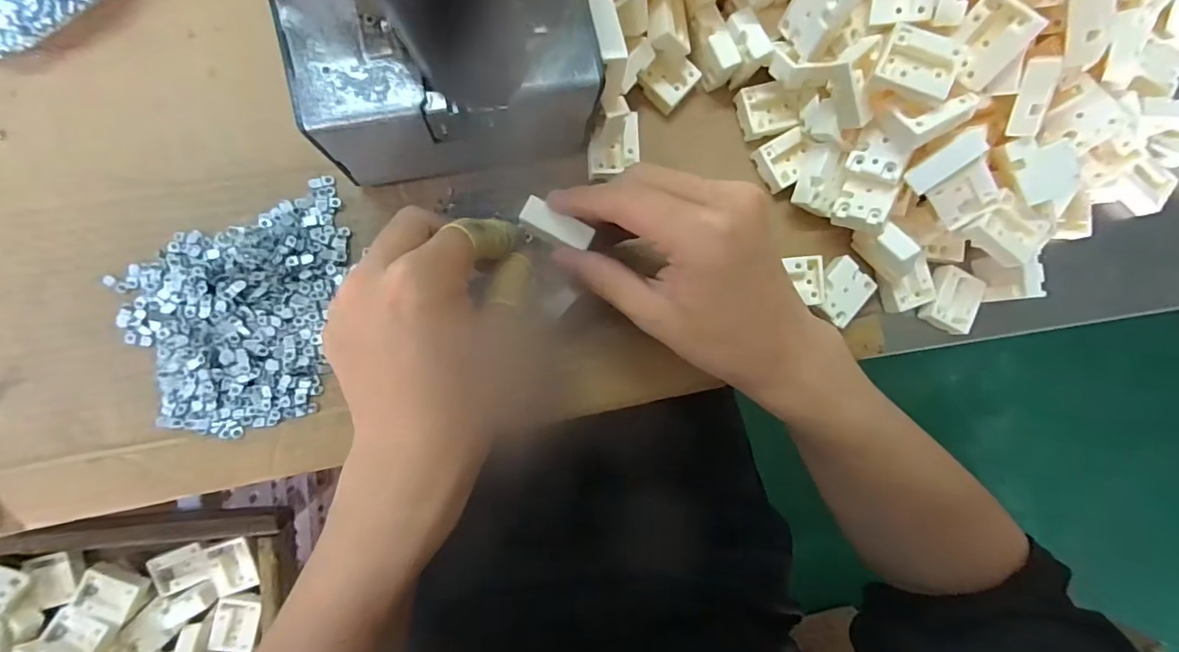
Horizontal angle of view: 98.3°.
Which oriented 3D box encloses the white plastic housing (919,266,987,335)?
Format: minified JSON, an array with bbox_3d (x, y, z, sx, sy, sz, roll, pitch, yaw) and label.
[{"bbox_3d":[0.224,-0.017,0.315,0.030,0.010,0.037,28,86,-7],"label":"white plastic housing"}]

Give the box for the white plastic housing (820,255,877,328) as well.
[{"bbox_3d":[0.149,-0.021,0.301,0.028,0.008,0.036,40,83,-4],"label":"white plastic housing"}]

